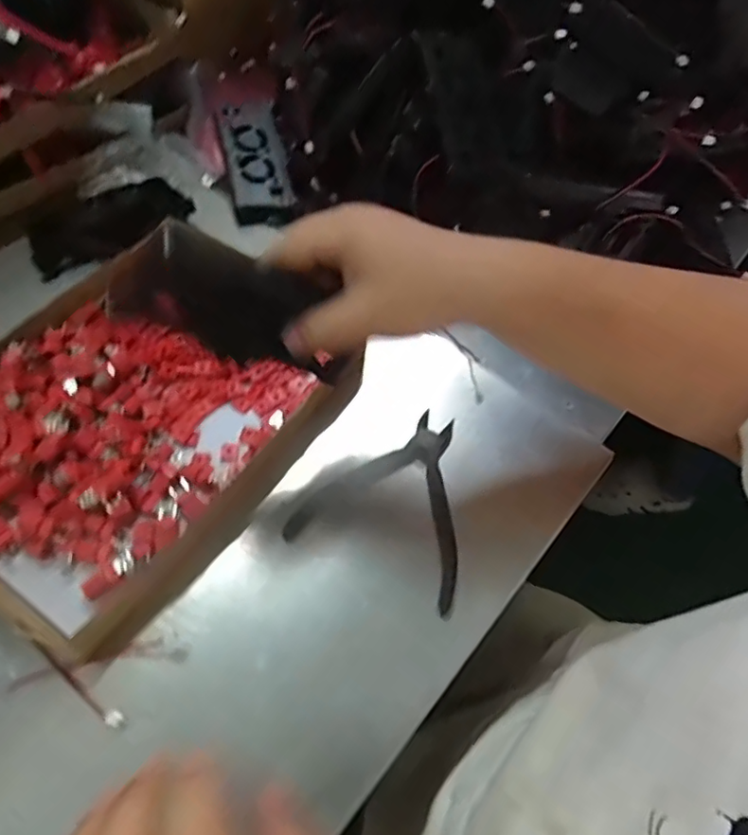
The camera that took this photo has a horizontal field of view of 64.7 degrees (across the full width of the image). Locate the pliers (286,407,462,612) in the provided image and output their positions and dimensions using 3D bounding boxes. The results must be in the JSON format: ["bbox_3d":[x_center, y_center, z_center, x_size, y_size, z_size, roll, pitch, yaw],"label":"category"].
[{"bbox_3d":[0.019,0.052,0.437,0.127,0.020,0.130,22,59,12],"label":"pliers"}]

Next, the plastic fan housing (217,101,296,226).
[{"bbox_3d":[-0.123,-0.264,0.614,0.062,0.028,0.148,-10,75,-9],"label":"plastic fan housing"}]

